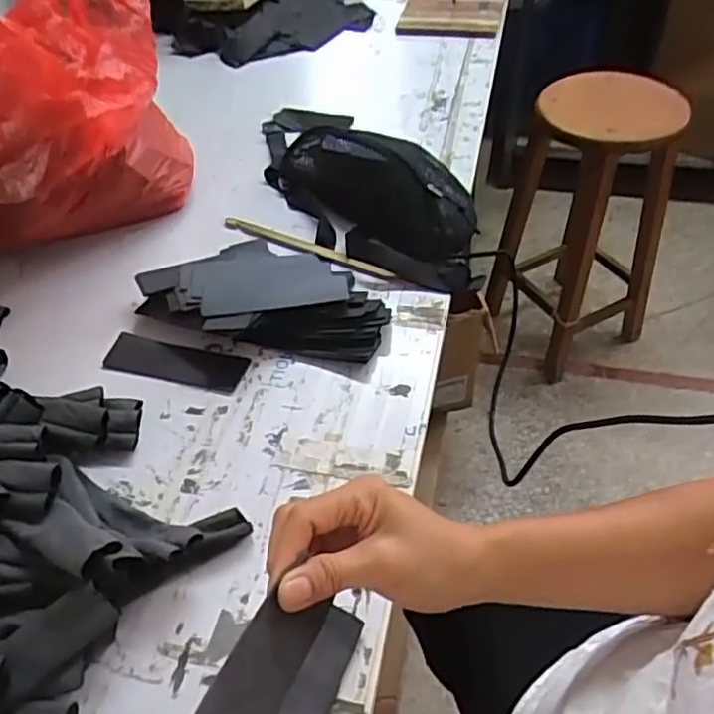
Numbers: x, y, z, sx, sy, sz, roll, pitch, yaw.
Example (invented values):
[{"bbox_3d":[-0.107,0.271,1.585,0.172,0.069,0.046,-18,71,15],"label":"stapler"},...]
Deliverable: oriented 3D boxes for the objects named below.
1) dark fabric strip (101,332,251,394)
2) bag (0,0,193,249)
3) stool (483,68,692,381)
[{"bbox_3d":[-0.190,0.006,0.685,0.148,0.013,0.050,8,49,12],"label":"dark fabric strip"},{"bbox_3d":[-0.381,-0.274,0.756,0.260,0.233,0.305,14,51,16],"label":"bag"},{"bbox_3d":[0.513,-0.322,1.535,0.381,0.630,0.378,-33,54,-23],"label":"stool"}]

